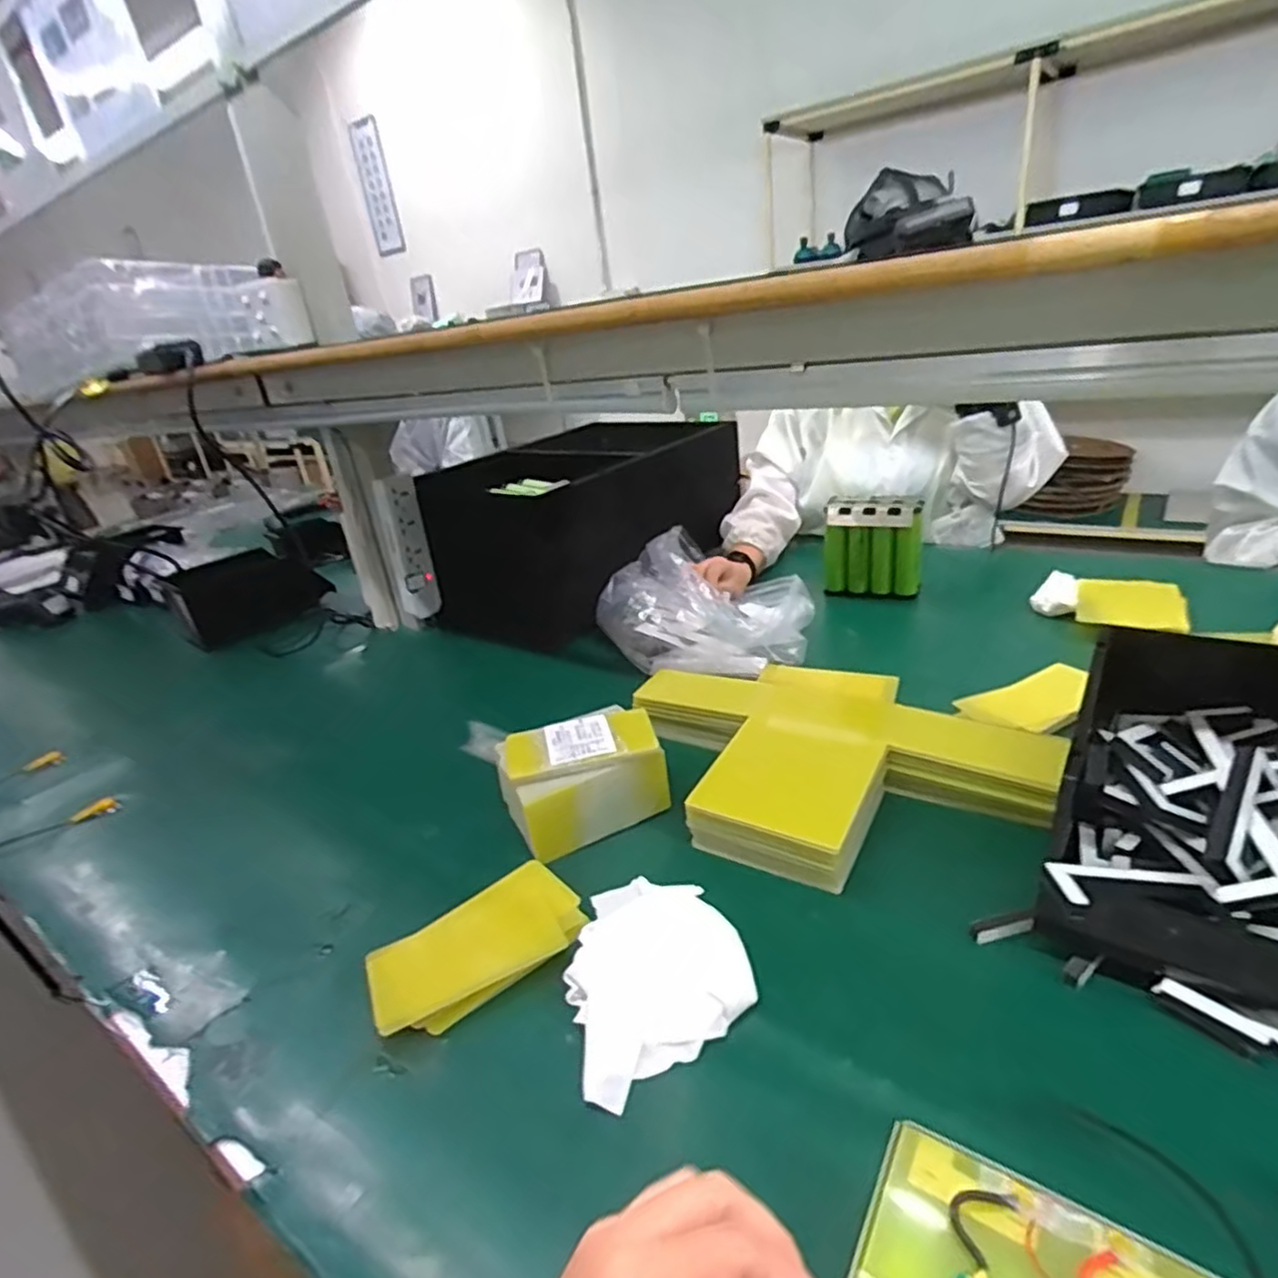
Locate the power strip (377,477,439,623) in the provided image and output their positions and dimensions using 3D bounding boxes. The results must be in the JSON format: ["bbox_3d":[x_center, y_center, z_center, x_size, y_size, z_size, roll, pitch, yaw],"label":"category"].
[{"bbox_3d":[-0.360,-0.132,1.067,0.068,0.228,0.045,-16,27,-18],"label":"power strip"}]

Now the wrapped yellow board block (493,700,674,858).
[{"bbox_3d":[-0.050,0.131,0.646,0.145,0.082,0.087,-14,26,-13],"label":"wrapped yellow board block"}]

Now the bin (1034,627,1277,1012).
[{"bbox_3d":[0.395,0.106,0.478,0.169,0.102,0.277,17,54,42],"label":"bin"}]

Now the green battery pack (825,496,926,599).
[{"bbox_3d":[0.354,-0.136,1.032,0.135,0.146,0.036,4,28,23],"label":"green battery pack"}]

